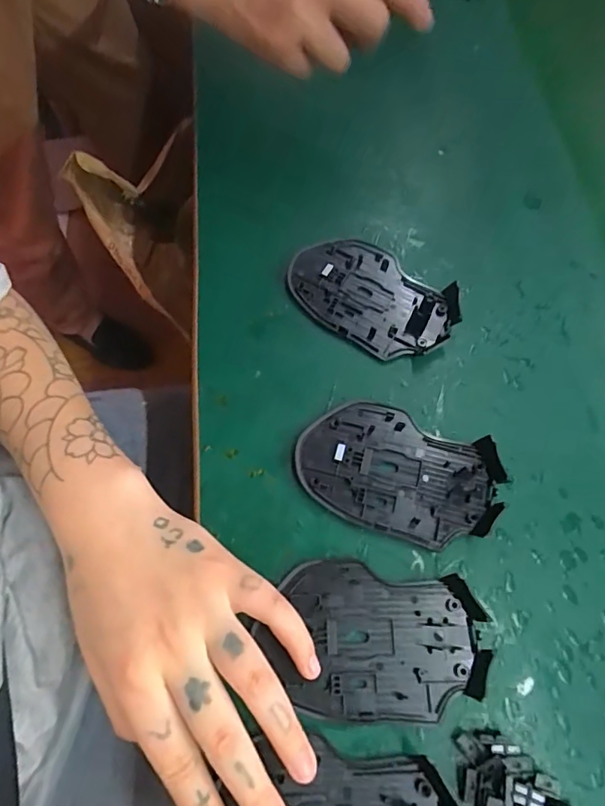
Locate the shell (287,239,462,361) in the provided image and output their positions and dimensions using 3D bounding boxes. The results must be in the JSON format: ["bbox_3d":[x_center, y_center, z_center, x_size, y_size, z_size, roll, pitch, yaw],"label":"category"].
[{"bbox_3d":[0.045,-0.073,0.331,0.113,0.012,0.070,36,70,12],"label":"shell"}]

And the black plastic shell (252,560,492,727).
[{"bbox_3d":[0.037,0.122,0.248,0.106,0.012,0.071,9,67,1],"label":"black plastic shell"}]

